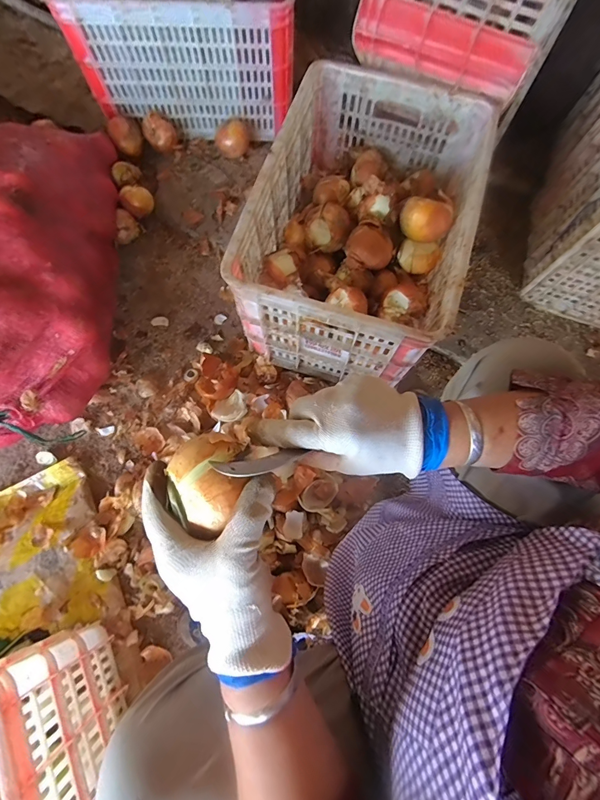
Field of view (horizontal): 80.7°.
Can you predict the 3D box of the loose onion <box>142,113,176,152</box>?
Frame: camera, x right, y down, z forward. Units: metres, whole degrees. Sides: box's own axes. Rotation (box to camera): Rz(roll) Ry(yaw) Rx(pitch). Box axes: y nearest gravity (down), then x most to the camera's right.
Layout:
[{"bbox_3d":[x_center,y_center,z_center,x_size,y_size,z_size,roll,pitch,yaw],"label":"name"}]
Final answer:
[{"bbox_3d":[-0.368,-0.700,0.936,0.083,0.066,0.074,-15,72,-7],"label":"loose onion"}]

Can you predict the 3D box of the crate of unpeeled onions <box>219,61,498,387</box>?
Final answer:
[{"bbox_3d":[0.110,-0.314,0.696,0.346,0.265,0.509,17,71,4],"label":"crate of unpeeled onions"}]

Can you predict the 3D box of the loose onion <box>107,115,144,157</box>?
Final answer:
[{"bbox_3d":[-0.451,-0.692,0.912,0.078,0.077,0.086,-20,73,-8],"label":"loose onion"}]

